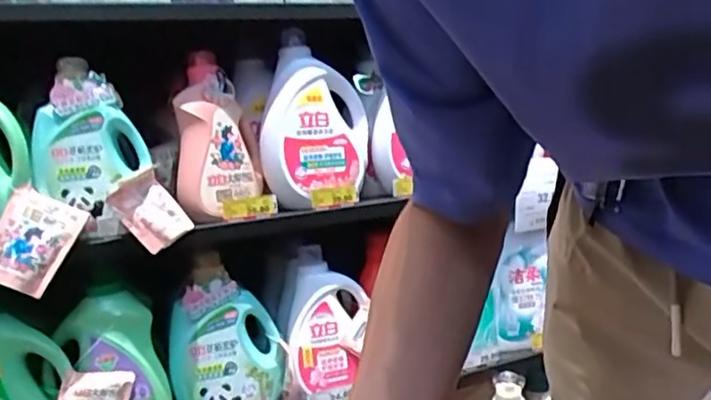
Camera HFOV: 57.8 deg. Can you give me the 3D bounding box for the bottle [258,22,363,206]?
[{"bbox_3d":[-0.084,-0.162,1.215,0.203,0.298,0.087,-7,4,-12],"label":"bottle"}]

